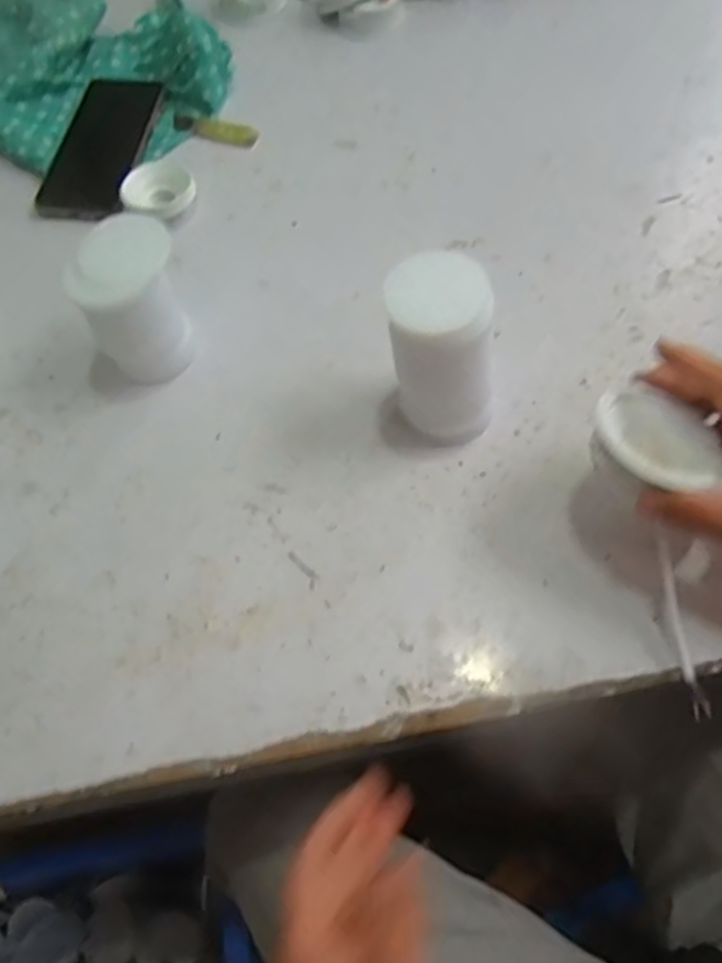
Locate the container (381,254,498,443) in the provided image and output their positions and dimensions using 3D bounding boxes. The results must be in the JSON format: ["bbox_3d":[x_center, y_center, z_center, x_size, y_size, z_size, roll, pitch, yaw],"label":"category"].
[{"bbox_3d":[0.048,-0.077,0.444,0.069,0.104,0.072,7,63,9],"label":"container"}]

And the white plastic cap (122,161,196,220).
[{"bbox_3d":[-0.166,-0.238,0.595,0.057,0.012,0.046,-39,98,-14],"label":"white plastic cap"}]

